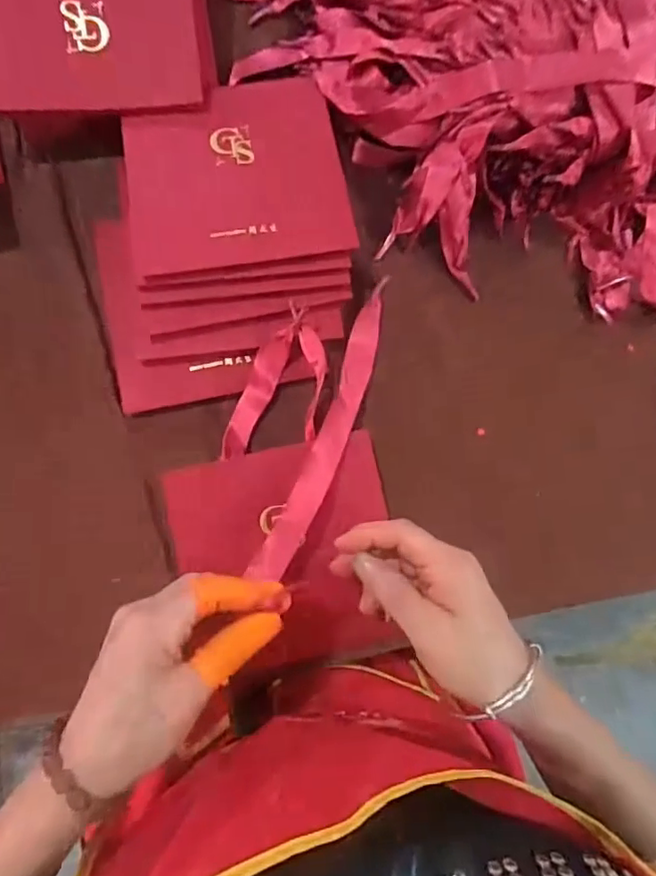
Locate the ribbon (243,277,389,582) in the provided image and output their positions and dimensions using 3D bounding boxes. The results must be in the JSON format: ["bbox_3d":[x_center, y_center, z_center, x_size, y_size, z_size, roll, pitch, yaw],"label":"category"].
[{"bbox_3d":[0.003,-0.009,0.367,0.025,0.015,0.211,21,68,0],"label":"ribbon"}]

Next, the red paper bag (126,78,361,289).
[{"bbox_3d":[-0.062,-0.173,0.369,0.138,0.009,0.123,-11,84,-4],"label":"red paper bag"}]

